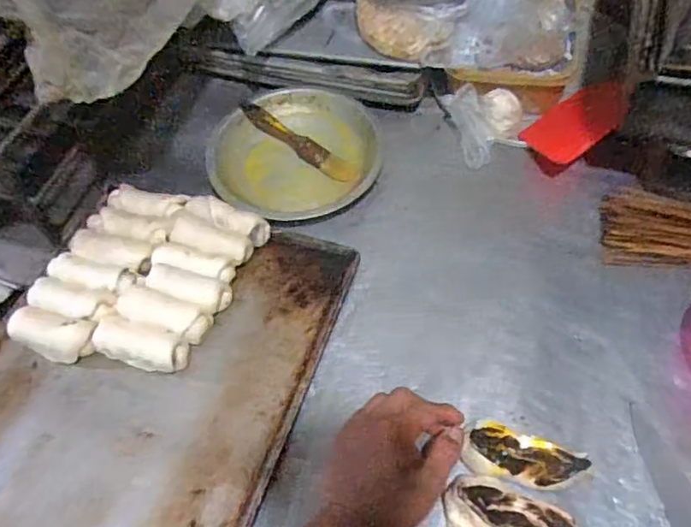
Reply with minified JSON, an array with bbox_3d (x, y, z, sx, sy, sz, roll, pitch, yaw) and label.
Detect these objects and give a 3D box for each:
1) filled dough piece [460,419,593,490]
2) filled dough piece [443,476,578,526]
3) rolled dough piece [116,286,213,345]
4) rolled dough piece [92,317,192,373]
[{"bbox_3d":[0.156,0.167,0.491,0.103,0.027,0.045,13,57,4],"label":"filled dough piece"},{"bbox_3d":[0.137,0.208,0.471,0.107,0.029,0.043,11,57,8],"label":"filled dough piece"},{"bbox_3d":[-0.186,0.052,0.581,0.095,0.029,0.036,17,58,12],"label":"rolled dough piece"},{"bbox_3d":[-0.202,0.083,0.567,0.095,0.029,0.044,13,57,9],"label":"rolled dough piece"}]

